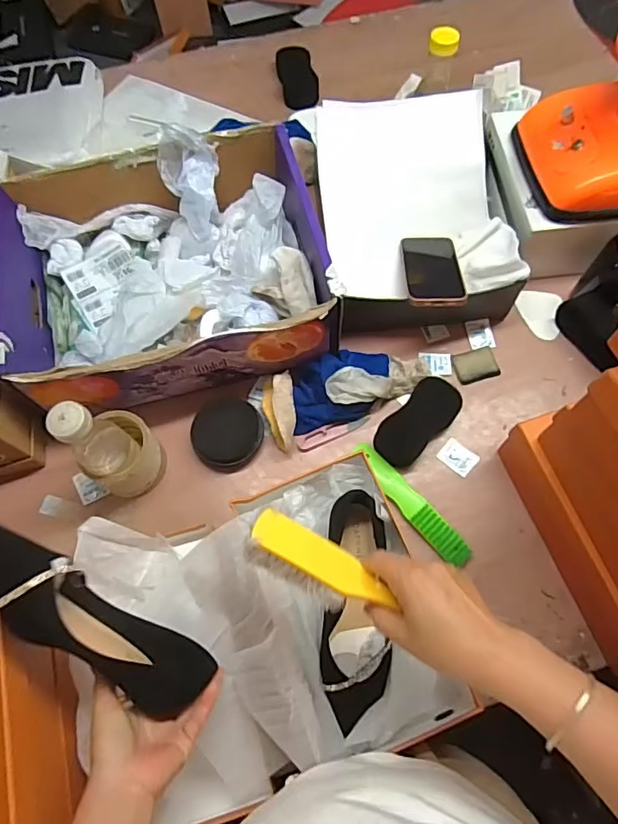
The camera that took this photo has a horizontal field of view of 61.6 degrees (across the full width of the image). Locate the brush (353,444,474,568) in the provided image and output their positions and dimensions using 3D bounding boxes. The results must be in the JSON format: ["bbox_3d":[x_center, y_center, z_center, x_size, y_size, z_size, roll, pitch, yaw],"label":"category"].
[{"bbox_3d":[0.126,0.113,0.651,0.033,0.014,0.190,-37,72,-13],"label":"brush"}]

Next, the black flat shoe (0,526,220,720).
[{"bbox_3d":[-0.200,0.196,0.481,0.072,0.061,0.256,-48,118,-16],"label":"black flat shoe"}]

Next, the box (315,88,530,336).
[{"bbox_3d":[0.142,-0.276,0.747,0.253,0.121,0.346,-6,68,-1],"label":"box"}]

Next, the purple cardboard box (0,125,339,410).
[{"bbox_3d":[-0.194,-0.195,0.701,0.390,0.123,0.327,-13,68,-4],"label":"purple cardboard box"}]

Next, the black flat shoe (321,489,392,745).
[{"bbox_3d":[0.051,0.209,0.560,0.068,0.066,0.229,2,68,2],"label":"black flat shoe"}]

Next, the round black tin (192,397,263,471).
[{"bbox_3d":[-0.105,0.029,0.675,0.088,0.028,0.091,0,68,1],"label":"round black tin"}]

